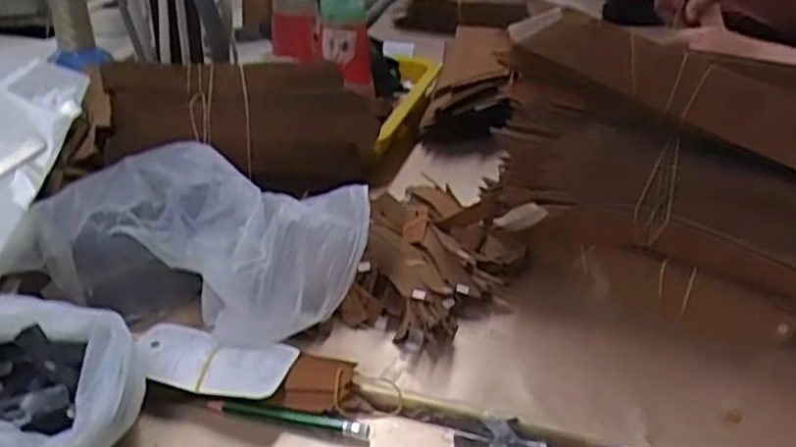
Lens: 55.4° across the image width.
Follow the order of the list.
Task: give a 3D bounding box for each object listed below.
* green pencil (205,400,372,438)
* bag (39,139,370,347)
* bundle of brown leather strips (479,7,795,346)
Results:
[{"bbox_3d":[-0.065,0.115,0.448,0.097,0.011,0.009,8,31,9],"label":"green pencil"},{"bbox_3d":[-0.125,0.022,0.515,0.210,0.095,0.117,11,32,13],"label":"bag"},{"bbox_3d":[0.198,-0.042,0.561,0.254,0.183,0.134,14,33,19],"label":"bundle of brown leather strips"}]

